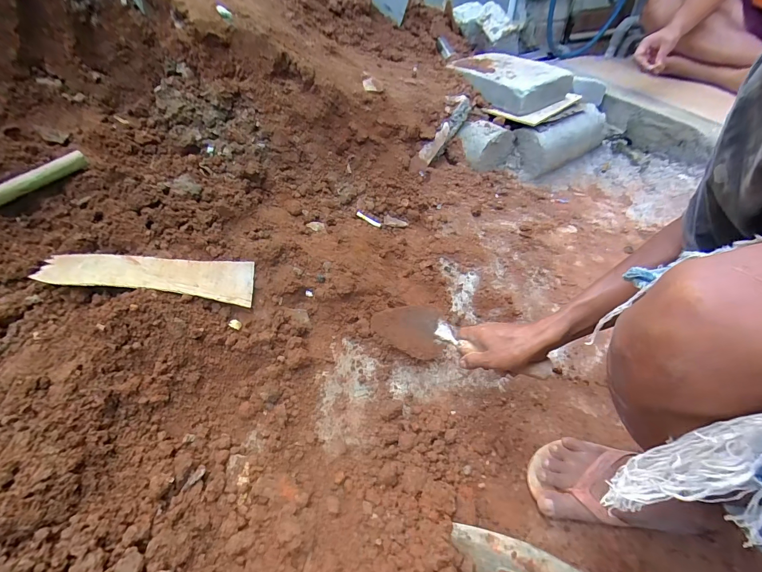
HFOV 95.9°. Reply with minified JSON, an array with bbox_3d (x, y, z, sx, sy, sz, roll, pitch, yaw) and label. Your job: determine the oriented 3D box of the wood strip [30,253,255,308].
[{"bbox_3d":[-0.391,-0.025,0.601,0.319,0.009,0.084,8,58,-12],"label":"wood strip"}]

